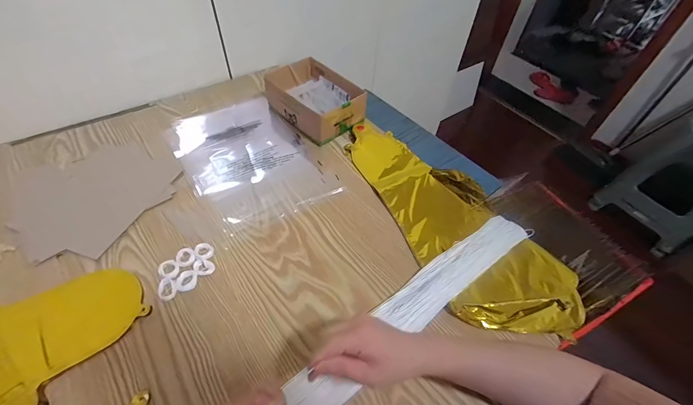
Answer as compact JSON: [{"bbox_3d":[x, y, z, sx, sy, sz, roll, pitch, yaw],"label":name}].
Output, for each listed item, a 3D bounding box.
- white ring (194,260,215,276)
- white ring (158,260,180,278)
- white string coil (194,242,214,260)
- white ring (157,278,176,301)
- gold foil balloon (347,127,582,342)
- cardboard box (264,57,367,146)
[{"bbox_3d":[-0.195,0.089,0.432,0.026,0.005,0.021,5,51,0],"label":"white ring"},{"bbox_3d":[-0.239,0.090,0.427,0.031,0.004,0.024,33,56,20],"label":"white ring"},{"bbox_3d":[-0.201,0.069,0.447,0.028,0.008,0.023,37,57,23],"label":"white string coil"},{"bbox_3d":[-0.234,0.112,0.411,0.020,0.006,0.030,-27,58,-24],"label":"white ring"},{"bbox_3d":[0.166,0.005,0.522,0.191,0.017,0.450,-20,55,-20],"label":"gold foil balloon"},{"bbox_3d":[-0.062,-0.209,0.645,0.130,0.065,0.179,-33,61,-27],"label":"cardboard box"}]

